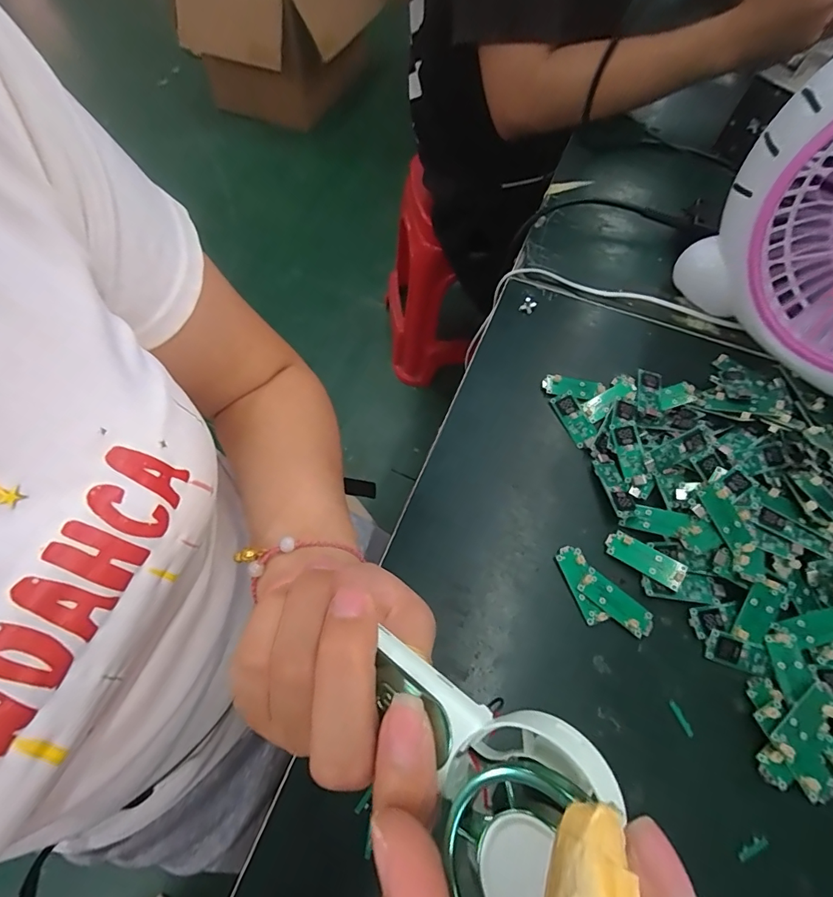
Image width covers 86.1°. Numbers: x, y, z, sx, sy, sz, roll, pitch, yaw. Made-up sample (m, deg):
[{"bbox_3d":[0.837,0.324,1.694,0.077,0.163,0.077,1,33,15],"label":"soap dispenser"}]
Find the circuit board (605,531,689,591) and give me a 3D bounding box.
[{"bbox_3d":[0.156,0.075,0.305,0.050,0.004,0.019,29,83,24],"label":"circuit board"}]

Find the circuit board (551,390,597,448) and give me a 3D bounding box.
[{"bbox_3d":[0.127,-0.025,0.360,0.017,0.004,0.046,-28,67,14],"label":"circuit board"}]

